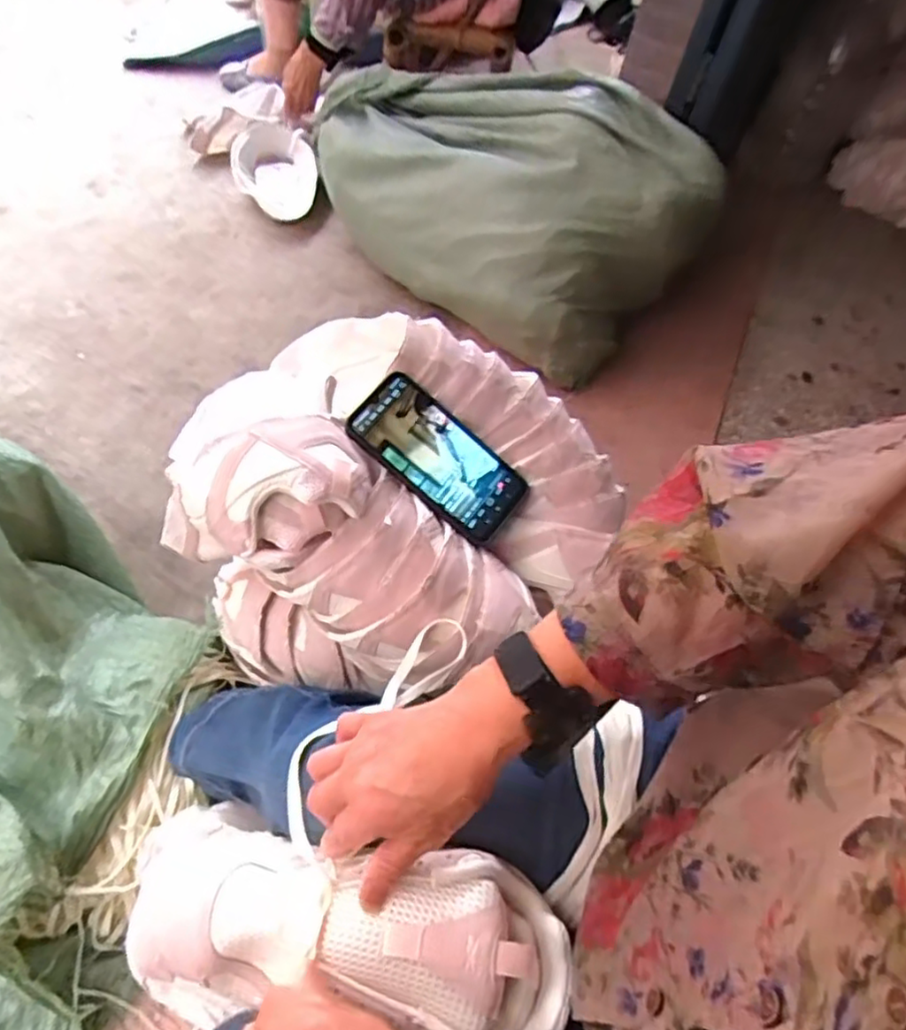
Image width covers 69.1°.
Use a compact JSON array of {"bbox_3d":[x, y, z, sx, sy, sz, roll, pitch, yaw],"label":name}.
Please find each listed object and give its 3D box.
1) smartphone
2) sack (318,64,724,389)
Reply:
[{"bbox_3d":[-0.011,-0.051,0.588,0.164,0.013,0.081,40,64,-6],"label":"smartphone"},{"bbox_3d":[0.085,-0.598,1.202,0.398,0.331,0.683,-38,71,-25],"label":"sack"}]

